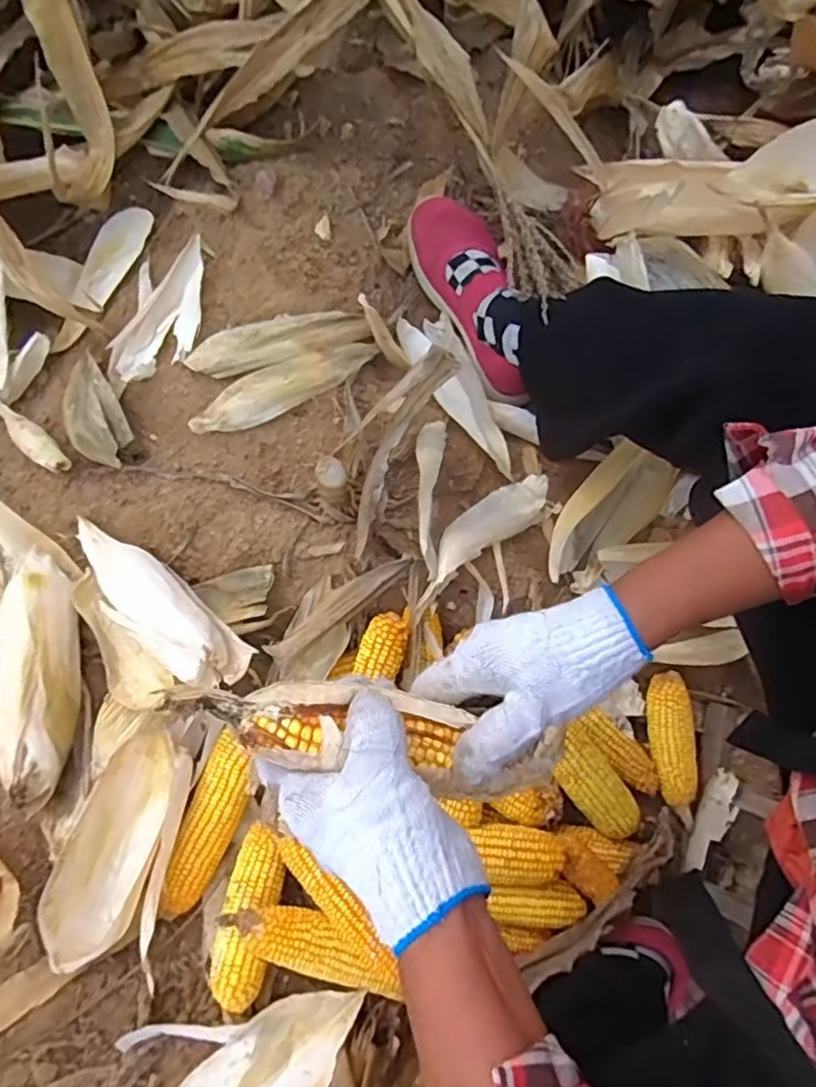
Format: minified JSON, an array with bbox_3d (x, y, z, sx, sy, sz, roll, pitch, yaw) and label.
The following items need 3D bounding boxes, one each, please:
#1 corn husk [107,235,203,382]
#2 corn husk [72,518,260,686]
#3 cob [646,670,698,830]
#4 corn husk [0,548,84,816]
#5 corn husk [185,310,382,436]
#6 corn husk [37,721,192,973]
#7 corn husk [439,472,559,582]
[{"bbox_3d":[-0.279,-0.268,0.753,0.082,0.030,0.188,27,80,7],"label":"corn husk"},{"bbox_3d":[-0.269,0.064,0.668,0.258,0.054,0.076,31,66,24],"label":"corn husk"},{"bbox_3d":[0.286,0.218,0.683,0.041,0.036,0.153,-6,77,0],"label":"cob"},{"bbox_3d":[-0.393,0.138,0.675,0.077,0.061,0.261,-6,77,0],"label":"corn husk"},{"bbox_3d":[-0.145,-0.200,0.732,0.221,0.042,0.114,-15,78,-2],"label":"corn husk"},{"bbox_3d":[-0.288,0.293,0.636,0.085,0.060,0.229,21,79,6],"label":"corn husk"},{"bbox_3d":[0.092,-0.022,0.697,0.174,0.029,0.055,-33,76,-28],"label":"corn husk"}]

